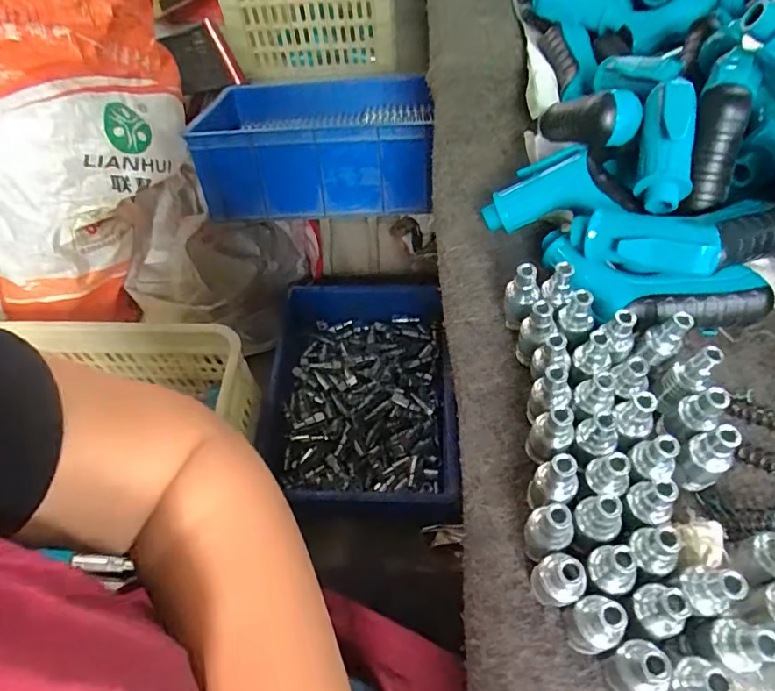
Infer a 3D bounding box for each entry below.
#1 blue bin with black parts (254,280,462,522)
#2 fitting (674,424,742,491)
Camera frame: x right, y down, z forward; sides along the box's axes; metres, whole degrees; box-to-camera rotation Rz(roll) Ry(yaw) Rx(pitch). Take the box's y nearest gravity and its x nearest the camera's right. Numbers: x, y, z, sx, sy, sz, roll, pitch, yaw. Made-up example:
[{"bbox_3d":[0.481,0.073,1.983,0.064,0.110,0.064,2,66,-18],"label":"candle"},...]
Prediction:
[{"bbox_3d":[-0.056,0.088,0.907,0.286,0.119,0.404,-5,56,1],"label":"blue bin with black parts"},{"bbox_3d":[0.167,0.061,0.283,0.018,0.052,0.022,-35,60,-17],"label":"fitting"}]

